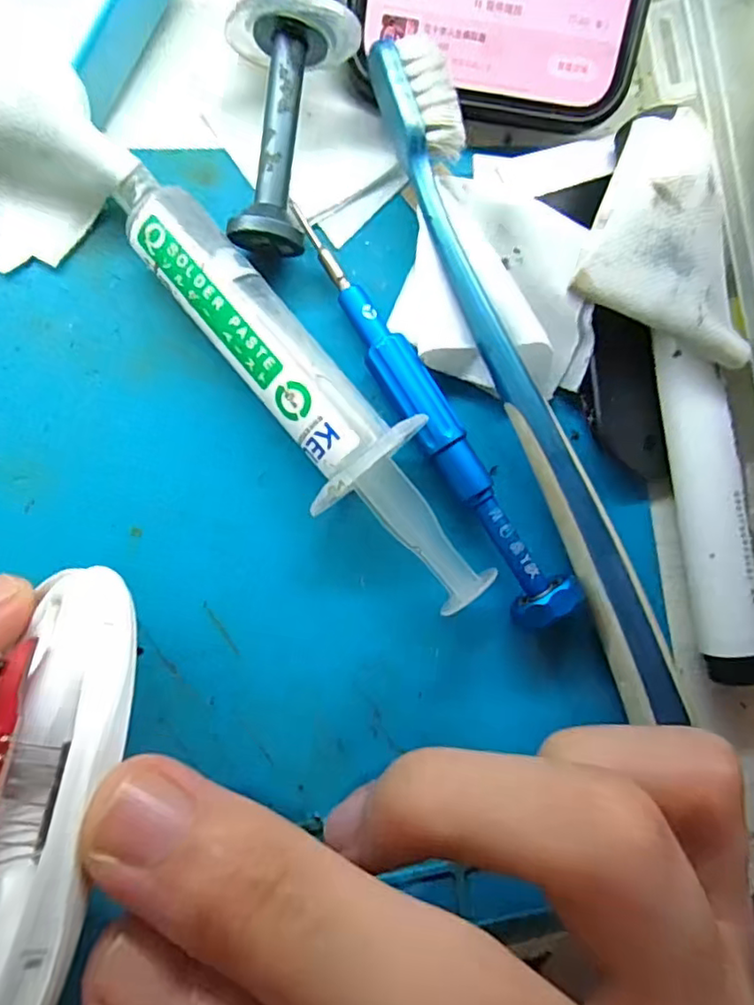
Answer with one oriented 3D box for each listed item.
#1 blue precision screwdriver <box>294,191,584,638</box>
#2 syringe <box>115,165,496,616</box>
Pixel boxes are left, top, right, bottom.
[{"bbox_3d":[0.011,-0.020,0.139,0.014,0.015,0.108,-32,89,-11],"label":"blue precision screwdriver"},{"bbox_3d":[-0.016,-0.023,0.134,0.114,0.018,0.026,45,79,-2],"label":"syringe"}]

